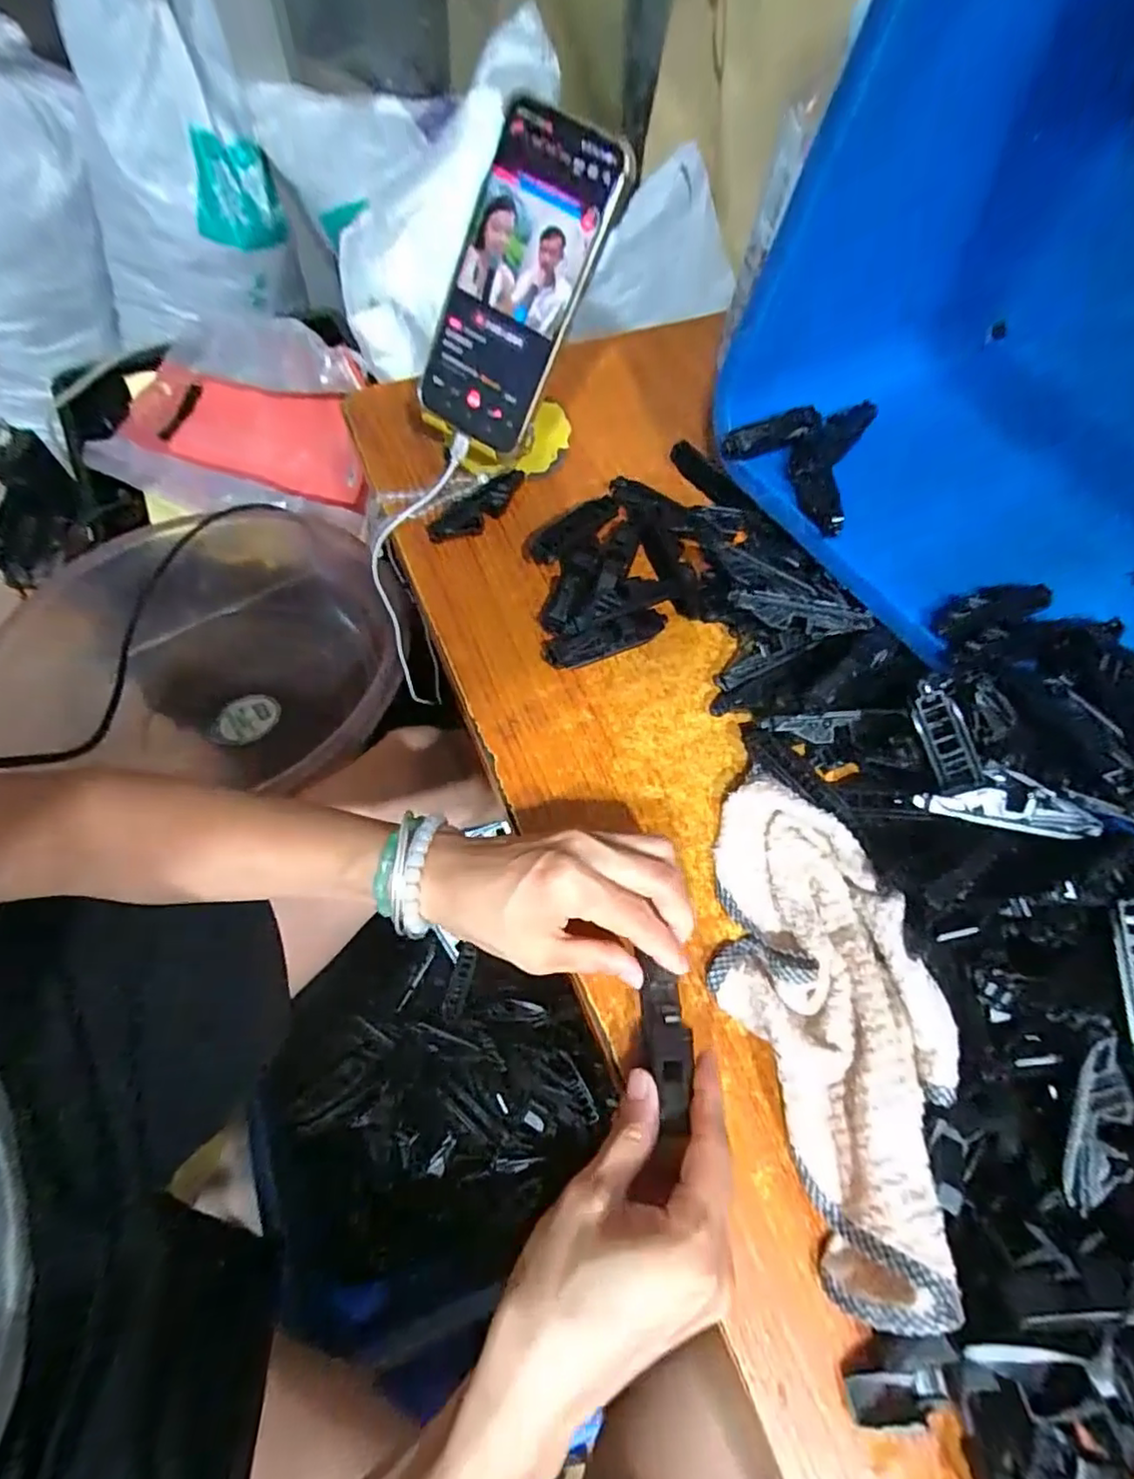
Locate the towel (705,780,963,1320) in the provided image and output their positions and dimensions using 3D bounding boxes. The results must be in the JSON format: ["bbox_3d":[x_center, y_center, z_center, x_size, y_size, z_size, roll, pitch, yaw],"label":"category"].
[{"bbox_3d":[0.125,0.127,0.294,0.089,0.034,0.218,-10,67,-8],"label":"towel"}]

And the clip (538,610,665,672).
[{"bbox_3d":[0.026,-0.064,0.383,0.082,0.019,0.019,-16,68,-11],"label":"clip"}]

